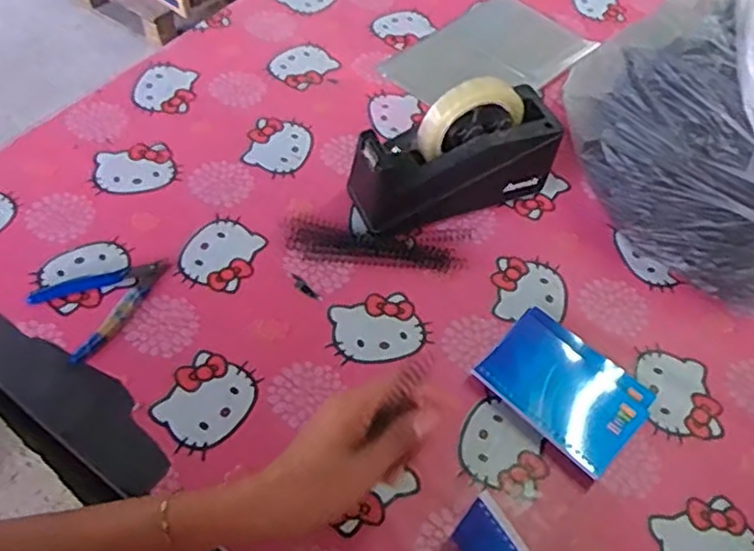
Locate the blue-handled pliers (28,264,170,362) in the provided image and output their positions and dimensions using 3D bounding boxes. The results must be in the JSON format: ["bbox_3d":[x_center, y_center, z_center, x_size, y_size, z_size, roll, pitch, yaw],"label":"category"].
[{"bbox_3d":[-0.259,0.017,0.614,0.087,0.007,0.119,27,56,14],"label":"blue-handled pliers"}]

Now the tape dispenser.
[{"bbox_3d":[0.077,-0.121,0.672,0.203,0.127,0.071,-17,57,-16],"label":"tape dispenser"}]

